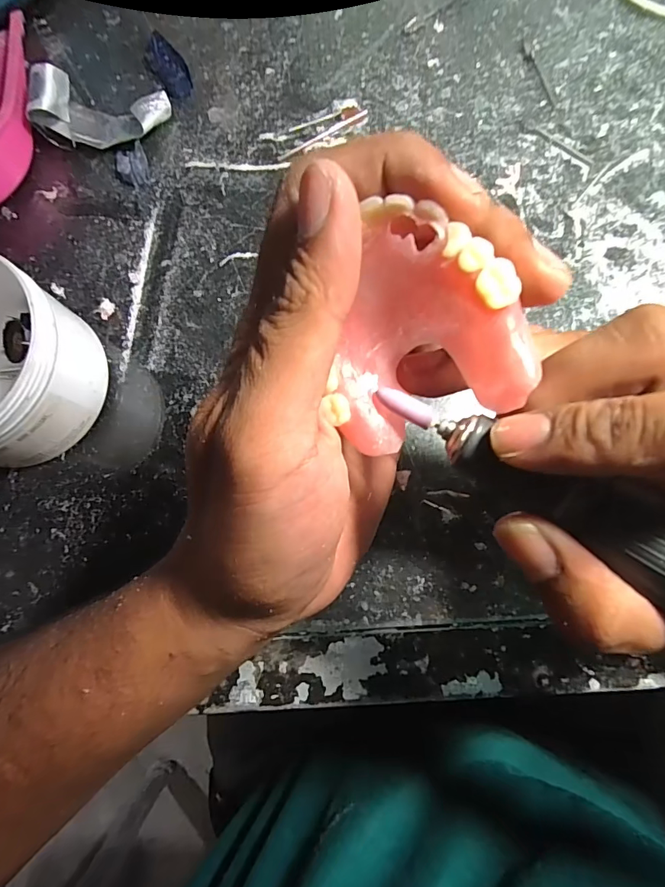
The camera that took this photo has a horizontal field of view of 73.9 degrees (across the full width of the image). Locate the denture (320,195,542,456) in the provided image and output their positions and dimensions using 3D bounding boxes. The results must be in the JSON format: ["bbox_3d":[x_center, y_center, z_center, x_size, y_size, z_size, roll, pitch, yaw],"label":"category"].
[{"bbox_3d":[0.021,-0.028,0.112,0.049,0.023,0.051,-15,106,41],"label":"denture"}]

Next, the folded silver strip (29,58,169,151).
[{"bbox_3d":[-0.133,-0.191,0.252,0.069,0.028,0.030,6,81,3],"label":"folded silver strip"}]

